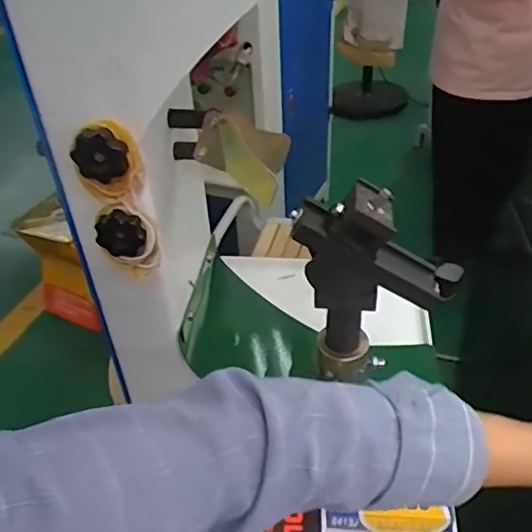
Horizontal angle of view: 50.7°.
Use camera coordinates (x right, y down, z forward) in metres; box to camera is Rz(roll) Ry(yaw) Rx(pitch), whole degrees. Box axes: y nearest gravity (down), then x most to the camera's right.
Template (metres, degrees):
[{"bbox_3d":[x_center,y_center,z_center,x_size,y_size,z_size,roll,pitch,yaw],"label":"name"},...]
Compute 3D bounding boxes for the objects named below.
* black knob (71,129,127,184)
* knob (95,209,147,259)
[{"bbox_3d":[-0.107,-0.074,0.375,0.036,0.038,0.019,-3,57,4],"label":"black knob"},{"bbox_3d":[-0.106,-0.022,0.415,0.038,0.036,0.012,5,40,13],"label":"knob"}]

